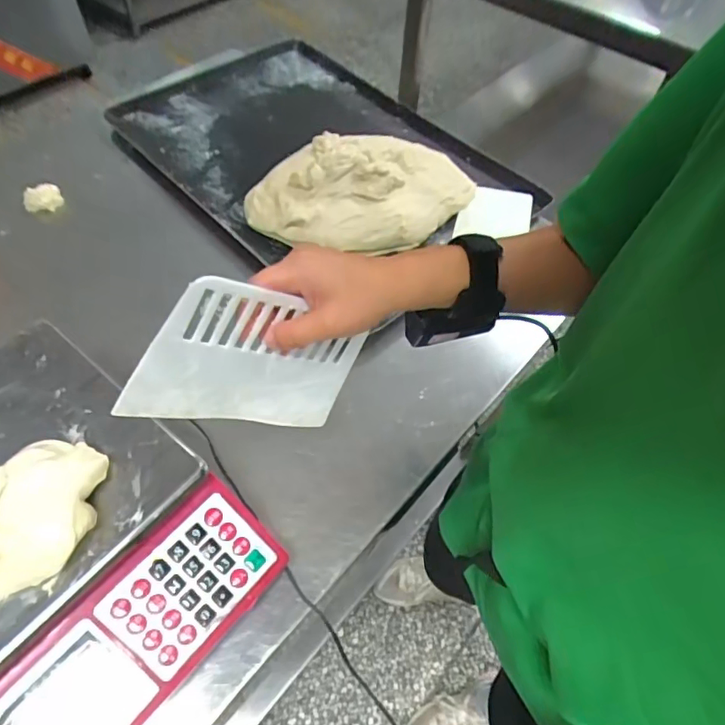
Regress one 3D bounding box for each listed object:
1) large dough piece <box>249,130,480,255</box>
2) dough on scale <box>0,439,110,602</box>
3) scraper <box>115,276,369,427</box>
[{"bbox_3d":[0.003,-0.242,0.718,0.322,0.080,0.185,-14,58,-11],"label":"large dough piece"},{"bbox_3d":[-0.230,0.104,0.367,0.079,0.036,0.108,32,60,17],"label":"dough on scale"},{"bbox_3d":[-0.071,0.001,0.379,0.163,0.114,0.004,11,33,-42],"label":"scraper"}]

